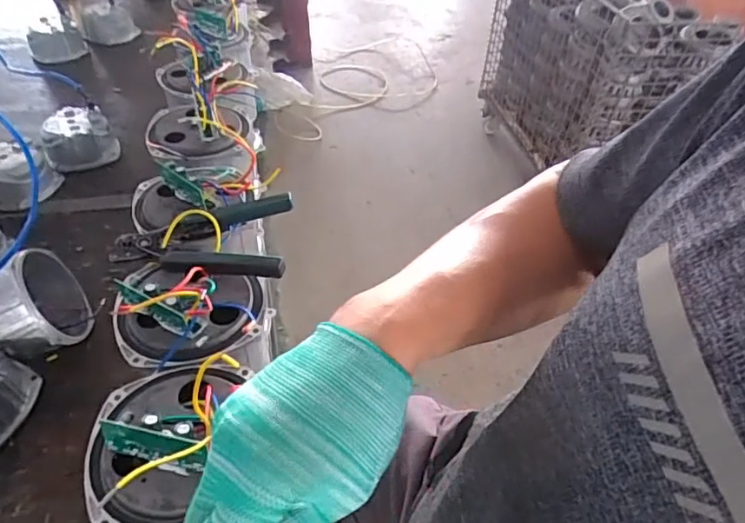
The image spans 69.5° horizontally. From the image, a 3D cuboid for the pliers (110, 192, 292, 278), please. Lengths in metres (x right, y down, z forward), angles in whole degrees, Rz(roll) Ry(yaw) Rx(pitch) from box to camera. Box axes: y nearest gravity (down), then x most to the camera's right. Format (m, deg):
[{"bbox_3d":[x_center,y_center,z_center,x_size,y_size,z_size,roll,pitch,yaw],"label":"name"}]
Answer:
[{"bbox_3d":[-0.171,-0.020,0.534,0.181,0.036,0.117,-3,44,-7],"label":"pliers"}]

